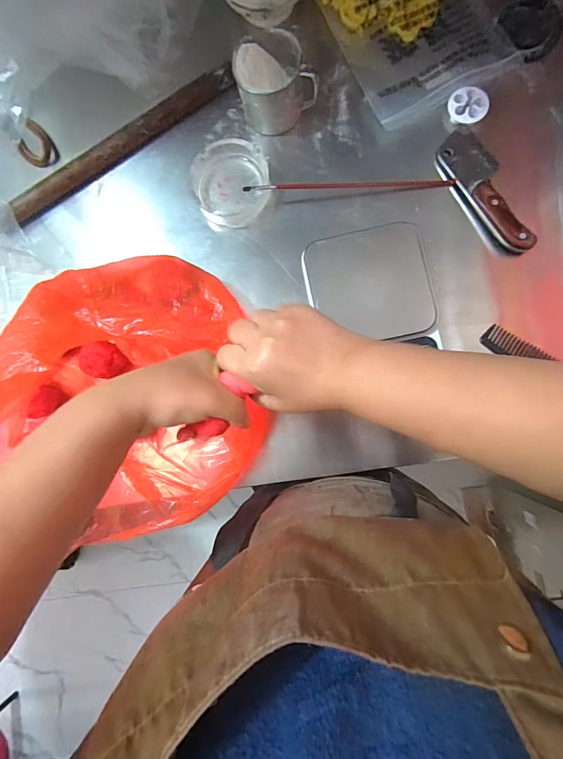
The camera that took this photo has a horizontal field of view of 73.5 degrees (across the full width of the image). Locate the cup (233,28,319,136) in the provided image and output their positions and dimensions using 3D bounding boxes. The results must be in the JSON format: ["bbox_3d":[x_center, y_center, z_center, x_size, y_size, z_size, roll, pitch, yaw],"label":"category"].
[{"bbox_3d":[-0.011,-0.381,0.487,0.088,0.076,0.085,0,85,6],"label":"cup"}]

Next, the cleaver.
[{"bbox_3d":[0.263,-0.239,0.467,0.055,0.012,0.174,-29,83,3],"label":"cleaver"}]

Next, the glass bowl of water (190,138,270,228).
[{"bbox_3d":[-0.069,-0.263,0.505,0.103,0.036,0.097,0,85,6],"label":"glass bowl of water"}]

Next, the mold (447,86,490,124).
[{"bbox_3d":[0.241,-0.356,0.487,0.047,0.013,0.044,4,86,6],"label":"mold"}]

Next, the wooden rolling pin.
[{"bbox_3d":[-0.222,-0.329,0.528,0.354,0.032,0.027,-34,83,2],"label":"wooden rolling pin"}]

